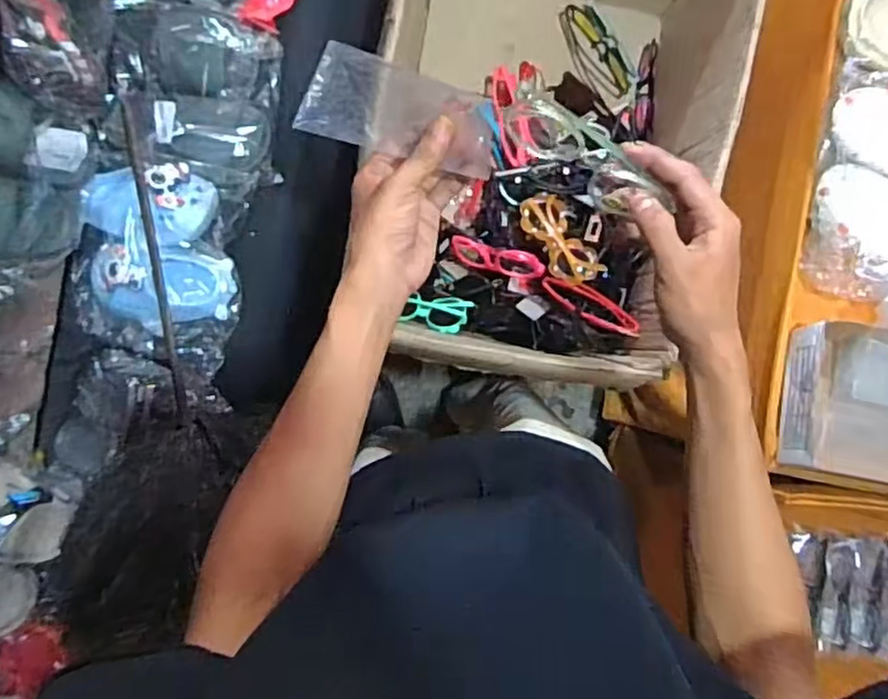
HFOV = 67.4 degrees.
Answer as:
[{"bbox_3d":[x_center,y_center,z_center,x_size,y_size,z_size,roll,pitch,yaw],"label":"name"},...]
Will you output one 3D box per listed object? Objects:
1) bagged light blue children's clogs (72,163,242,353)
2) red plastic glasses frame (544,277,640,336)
[{"bbox_3d":[-0.316,-0.092,0.705,0.169,0.065,0.186,-6,93,-2],"label":"bagged light blue children's clogs"},{"bbox_3d":[0.178,-0.054,0.805,0.129,0.024,0.036,30,91,10],"label":"red plastic glasses frame"}]

